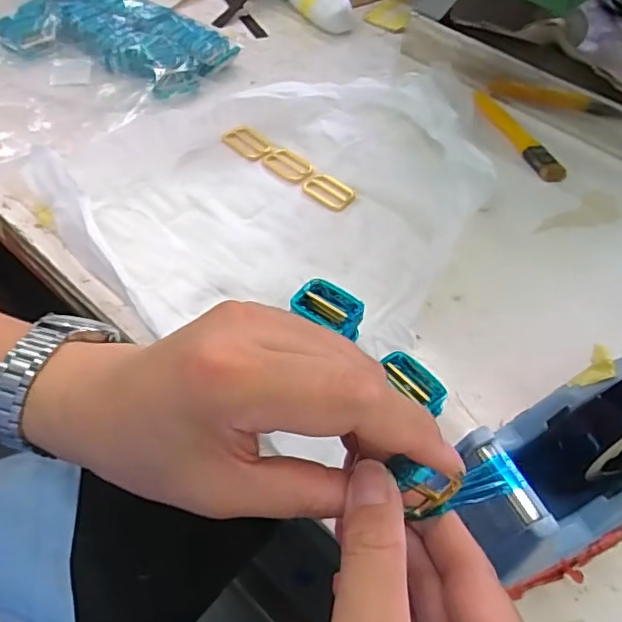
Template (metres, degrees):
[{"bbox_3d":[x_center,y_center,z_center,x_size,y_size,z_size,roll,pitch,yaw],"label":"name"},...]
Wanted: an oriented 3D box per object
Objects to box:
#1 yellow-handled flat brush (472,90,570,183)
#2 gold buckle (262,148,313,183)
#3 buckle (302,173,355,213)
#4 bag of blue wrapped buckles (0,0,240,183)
[{"bbox_3d":[0.211,-0.186,0.591,0.029,0.015,0.159,-12,55,-14],"label":"yellow-handled flat brush"},{"bbox_3d":[-0.022,-0.135,0.529,0.048,0.004,0.030,34,58,19],"label":"gold buckle"},{"bbox_3d":[0.017,-0.107,0.511,0.047,0.005,0.033,35,58,20],"label":"buckle"},{"bbox_3d":[-0.279,-0.233,0.558,0.256,0.036,0.348,32,57,18],"label":"bag of blue wrapped buckles"}]

